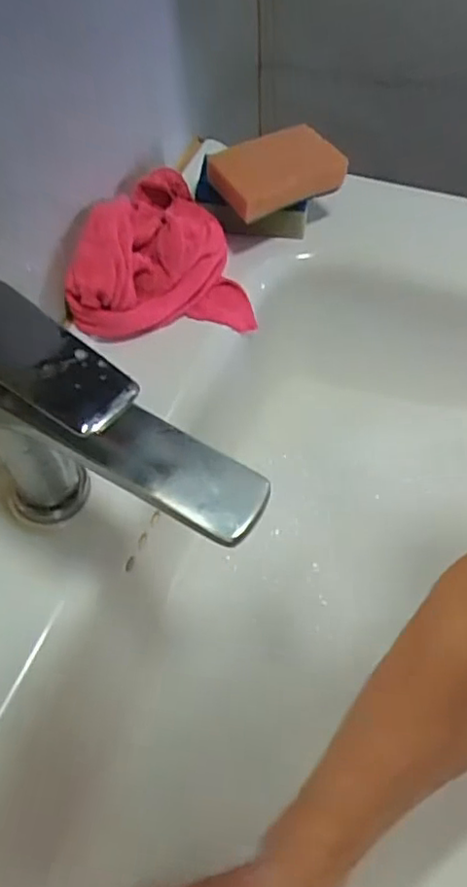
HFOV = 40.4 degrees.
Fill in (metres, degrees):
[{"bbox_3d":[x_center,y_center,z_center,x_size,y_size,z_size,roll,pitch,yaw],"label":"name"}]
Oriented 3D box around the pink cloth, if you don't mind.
[{"bbox_3d":[-0.064,-0.148,0.506,0.142,0.048,0.137,-18,100,-30],"label":"pink cloth"}]

